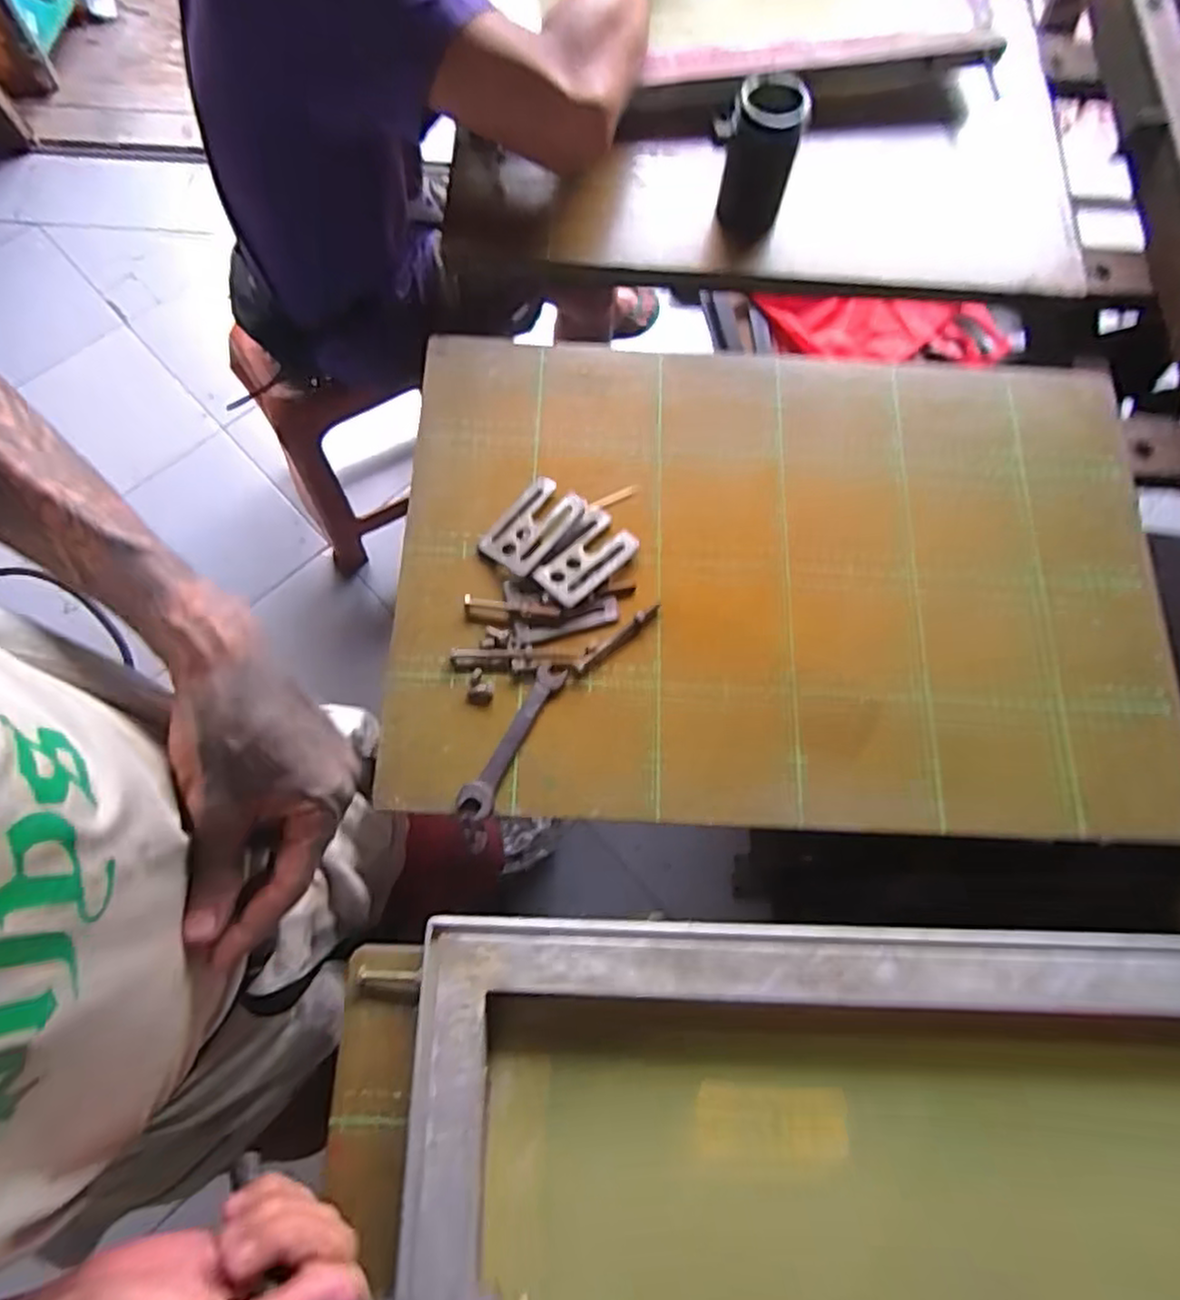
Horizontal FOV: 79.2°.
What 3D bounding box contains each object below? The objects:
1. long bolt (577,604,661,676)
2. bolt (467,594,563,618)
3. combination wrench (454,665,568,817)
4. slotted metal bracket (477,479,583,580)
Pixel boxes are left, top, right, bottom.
[{"bbox_3d":[0.023,-0.010,0.542,0.081,0.010,0.010,-38,78,-12],"label":"long bolt"},{"bbox_3d":[-0.059,-0.033,0.543,0.073,0.007,0.010,9,72,5],"label":"bolt"},{"bbox_3d":[-0.057,0.065,0.518,0.024,0.006,0.119,28,74,7],"label":"combination wrench"},{"bbox_3d":[-0.045,-0.098,0.557,0.049,0.004,0.082,37,75,9],"label":"slotted metal bracket"}]

